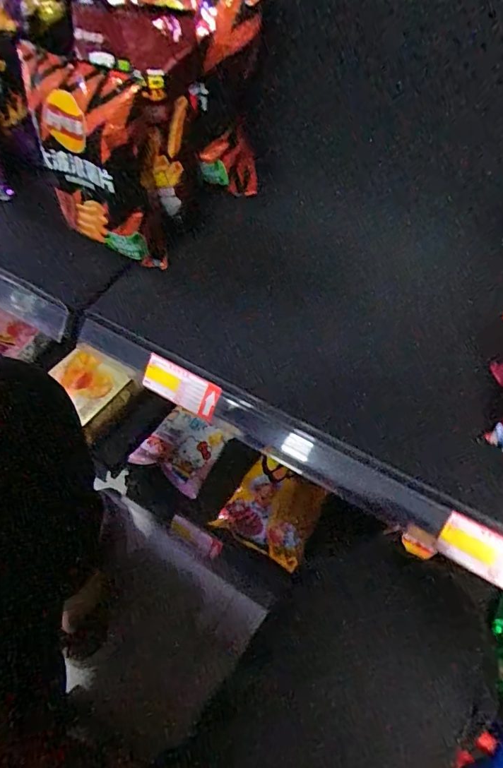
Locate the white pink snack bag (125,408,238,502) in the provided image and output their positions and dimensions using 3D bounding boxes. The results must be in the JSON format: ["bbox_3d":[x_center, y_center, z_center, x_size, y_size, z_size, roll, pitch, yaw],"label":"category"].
[{"bbox_3d":[-0.114,0.099,0.767,0.128,0.034,0.129,27,62,21],"label":"white pink snack bag"}]

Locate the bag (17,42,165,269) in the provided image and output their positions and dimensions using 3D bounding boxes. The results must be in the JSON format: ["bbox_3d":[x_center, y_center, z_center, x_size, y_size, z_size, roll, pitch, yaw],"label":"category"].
[{"bbox_3d":[-0.174,-0.246,0.527,0.150,0.195,0.068,19,59,16],"label":"bag"}]

